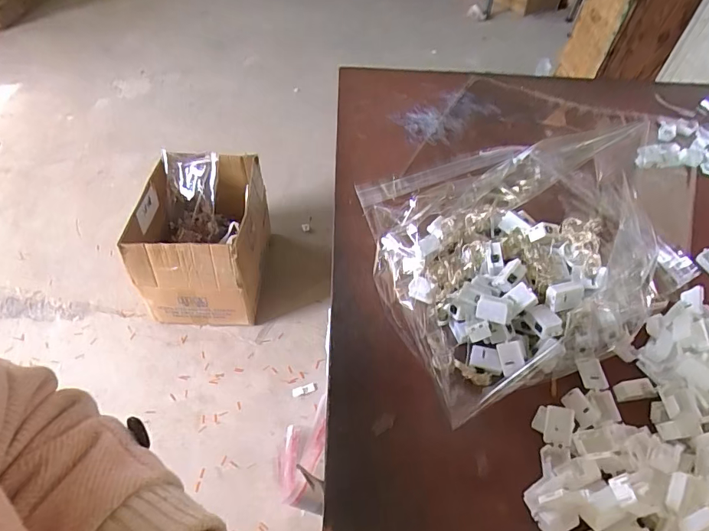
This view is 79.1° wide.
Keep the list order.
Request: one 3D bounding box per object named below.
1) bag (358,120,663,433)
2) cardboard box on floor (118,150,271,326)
[{"bbox_3d":[0.122,0.002,0.366,0.207,0.117,0.180,-23,55,-21],"label":"bag"},{"bbox_3d":[-0.418,-0.073,1.201,0.299,0.314,0.388,2,50,-1],"label":"cardboard box on floor"}]

